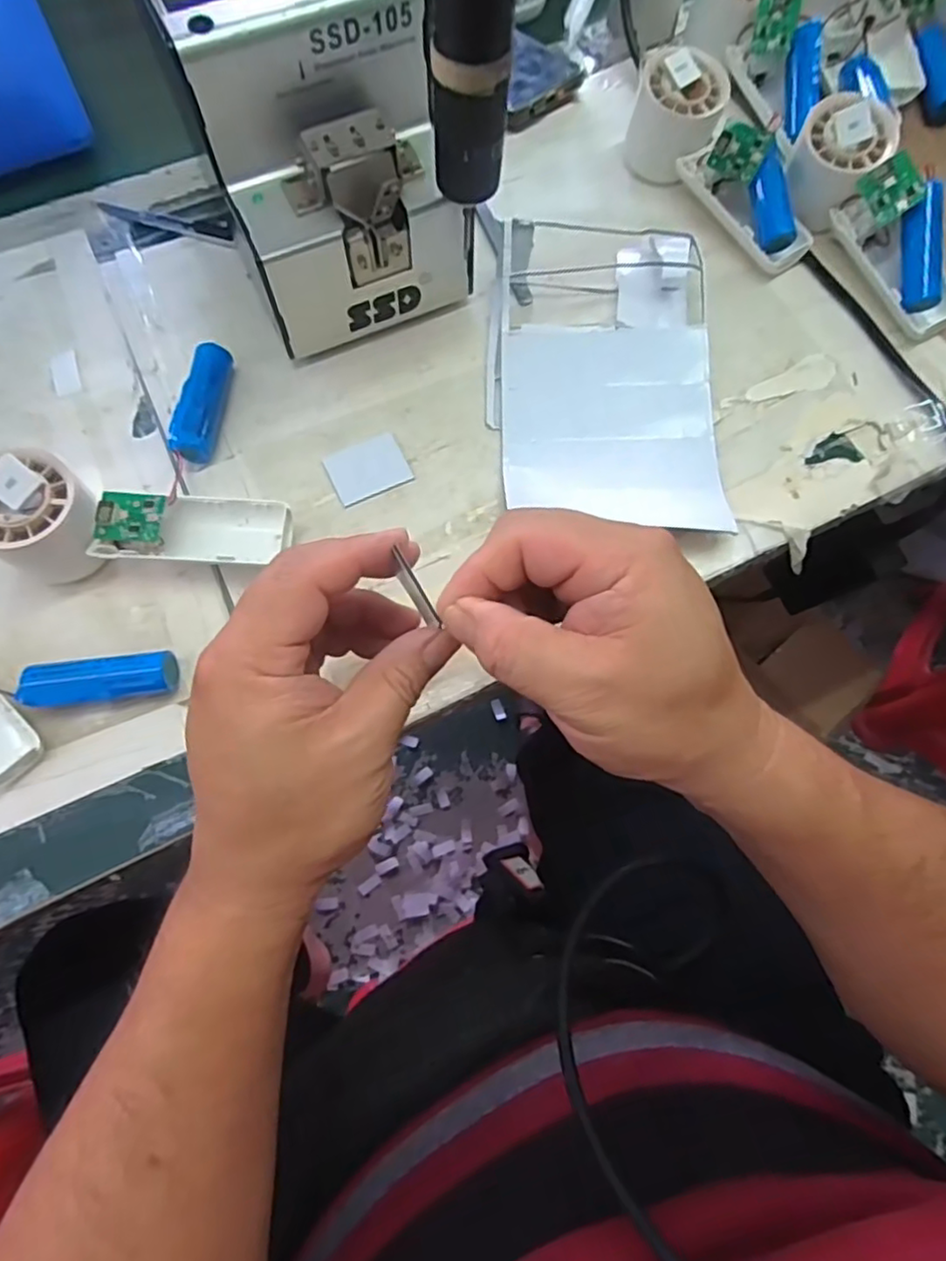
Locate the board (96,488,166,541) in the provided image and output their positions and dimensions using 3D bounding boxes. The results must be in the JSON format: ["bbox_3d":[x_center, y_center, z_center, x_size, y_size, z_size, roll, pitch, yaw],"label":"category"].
[{"bbox_3d":[-0.179,-0.060,0.337,0.031,0.007,0.027,3,74,-14],"label":"board"}]

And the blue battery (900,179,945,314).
[{"bbox_3d":[0.281,-0.239,0.402,0.016,0.019,0.073,-3,98,-2],"label":"blue battery"}]

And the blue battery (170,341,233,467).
[{"bbox_3d":[-0.162,-0.138,0.390,0.019,0.025,0.076,7,74,1],"label":"blue battery"}]

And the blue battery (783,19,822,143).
[{"bbox_3d":[0.229,-0.380,0.448,0.016,0.022,0.071,1,98,-1],"label":"blue battery"}]

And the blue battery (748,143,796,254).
[{"bbox_3d":[0.195,-0.280,0.421,0.018,0.017,0.059,-12,97,-5],"label":"blue battery"}]

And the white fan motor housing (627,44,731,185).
[{"bbox_3d":[0.136,-0.350,0.439,0.060,0.054,0.052,17,73,4],"label":"white fan motor housing"}]

